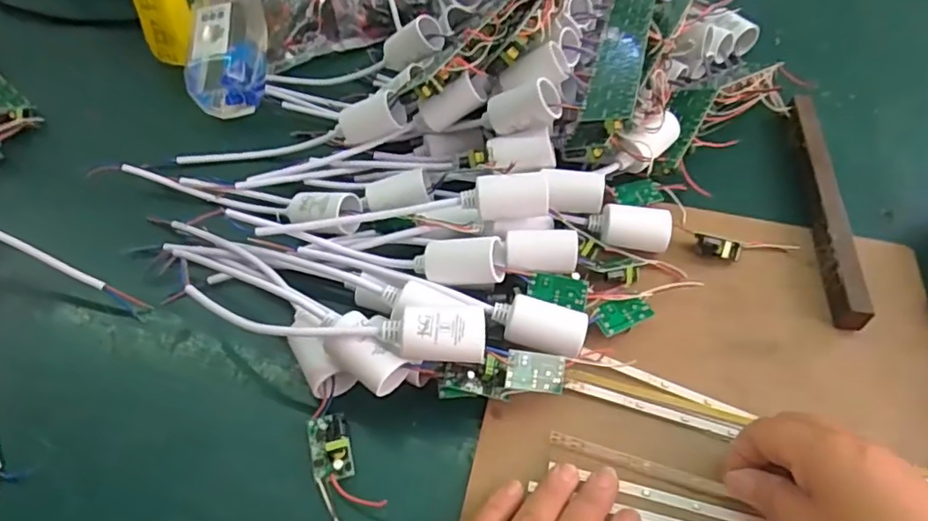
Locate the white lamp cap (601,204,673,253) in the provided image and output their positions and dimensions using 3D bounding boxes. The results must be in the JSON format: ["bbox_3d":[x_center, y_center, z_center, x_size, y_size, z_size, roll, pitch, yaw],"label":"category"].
[{"bbox_3d":[0.115,-0.019,0.404,0.046,0.028,0.023,5,53,4],"label":"white lamp cap"}]

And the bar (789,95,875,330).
[{"bbox_3d":[0.256,-0.045,0.429,0.017,0.022,0.209,8,53,7],"label":"bar"}]

